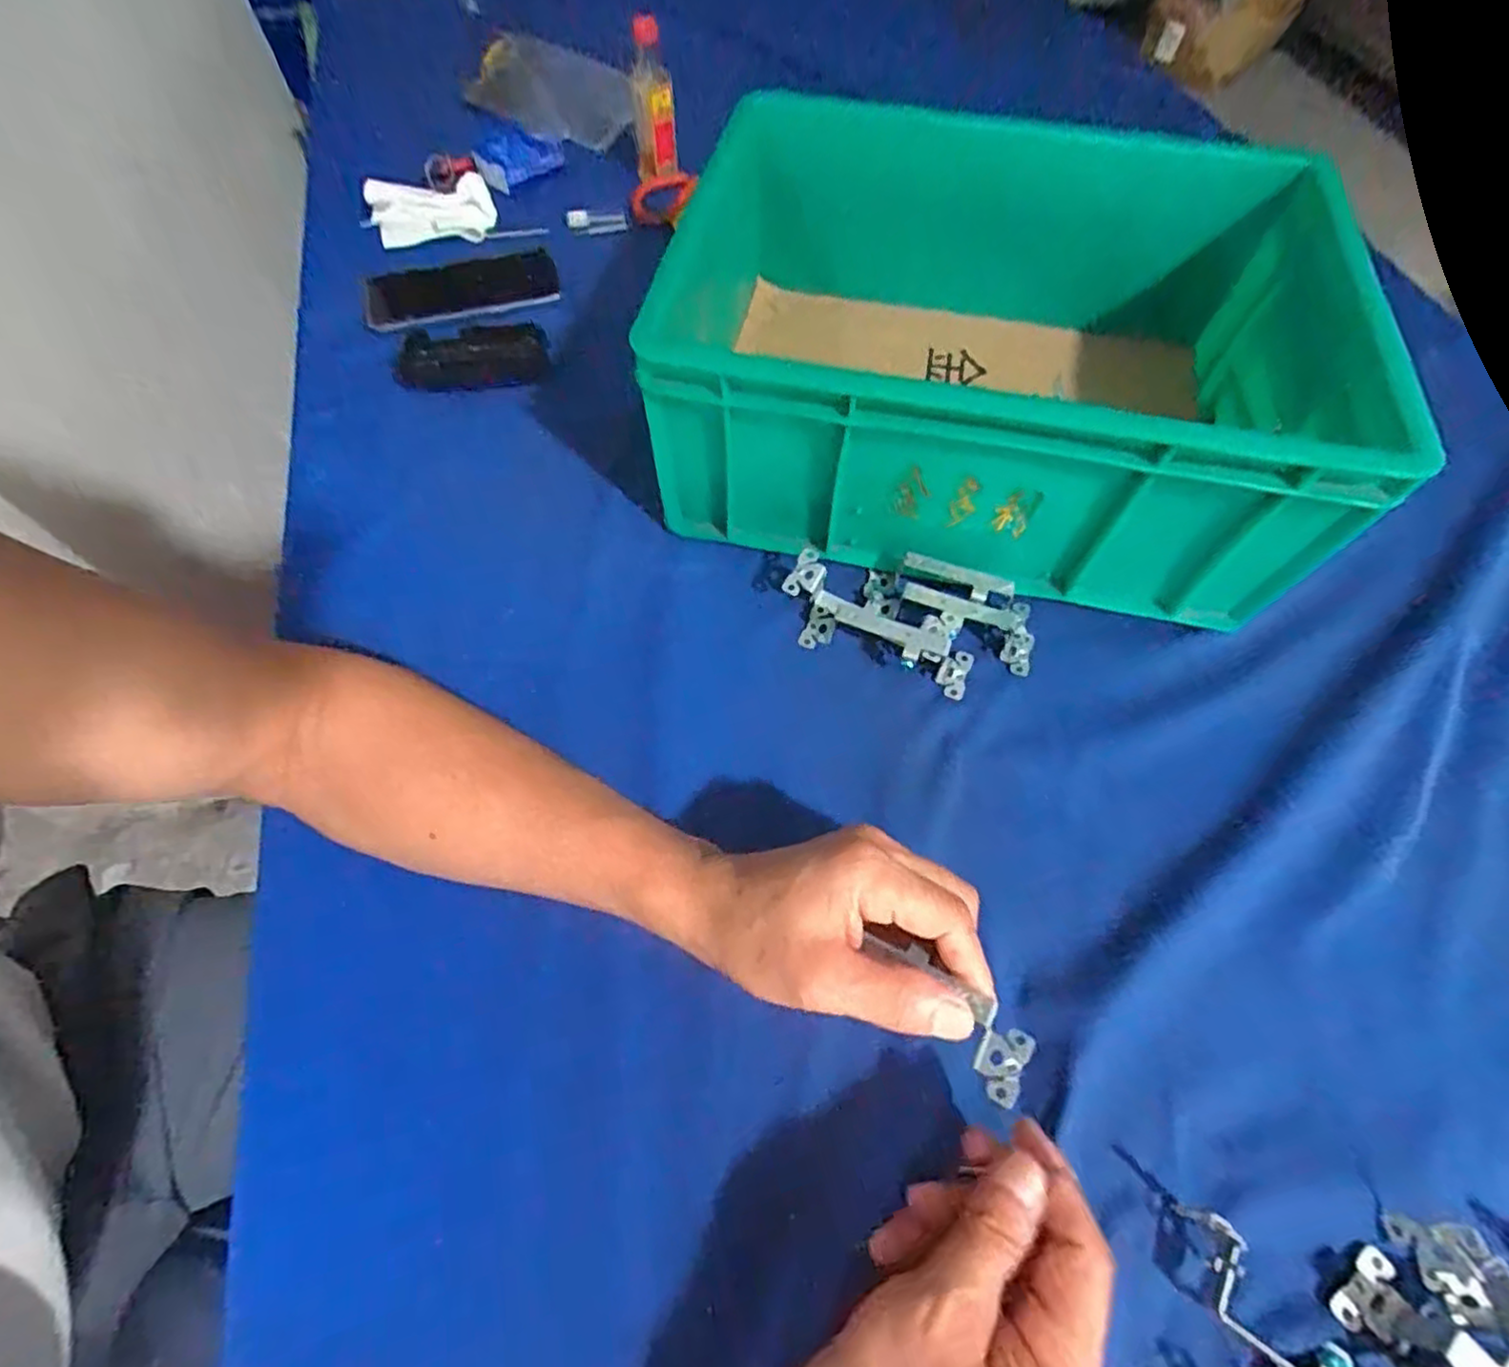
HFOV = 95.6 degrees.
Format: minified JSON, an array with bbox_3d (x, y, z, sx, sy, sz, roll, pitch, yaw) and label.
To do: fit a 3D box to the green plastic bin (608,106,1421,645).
[{"bbox_3d":[0.151,-0.212,0.456,0.394,0.166,0.280,7,61,5],"label":"green plastic bin"}]

